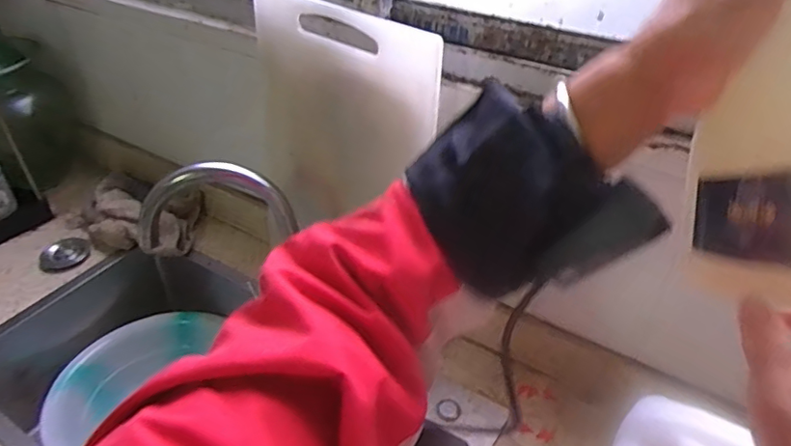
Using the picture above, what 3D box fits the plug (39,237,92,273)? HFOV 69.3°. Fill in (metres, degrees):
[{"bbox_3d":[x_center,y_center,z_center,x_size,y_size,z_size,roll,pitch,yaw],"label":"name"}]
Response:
[{"bbox_3d":[-0.575,0.052,0.995,0.082,0.021,0.074,-29,46,-31],"label":"plug"}]

